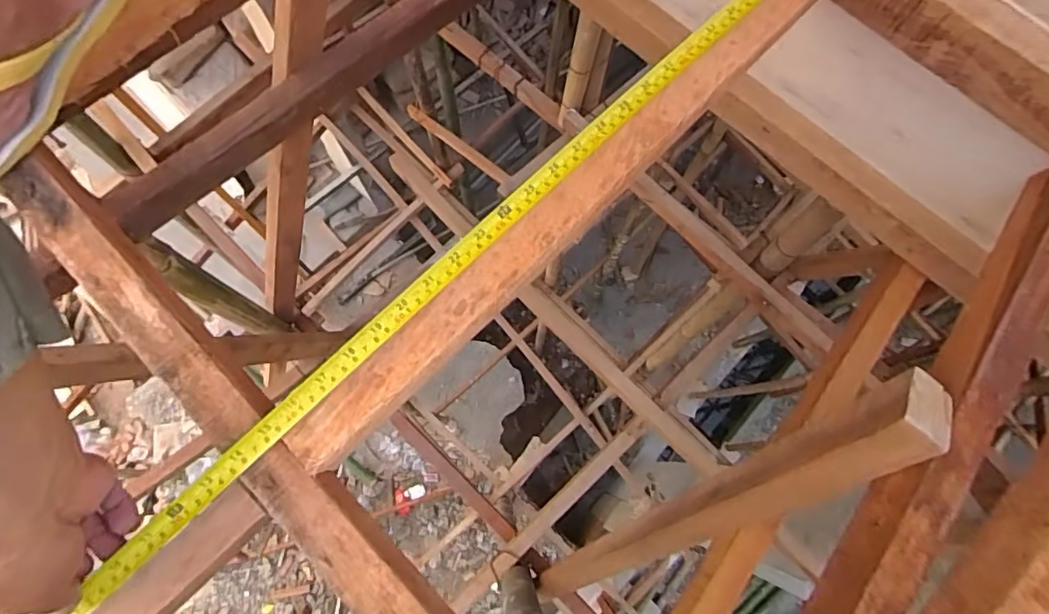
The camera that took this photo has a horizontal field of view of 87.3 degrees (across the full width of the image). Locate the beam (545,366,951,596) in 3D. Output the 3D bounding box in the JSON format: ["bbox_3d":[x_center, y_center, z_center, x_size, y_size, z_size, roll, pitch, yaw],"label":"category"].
[{"bbox_3d":[0.187,0.301,0.754,0.044,0.828,0.082,43,53,10],"label":"beam"}]

